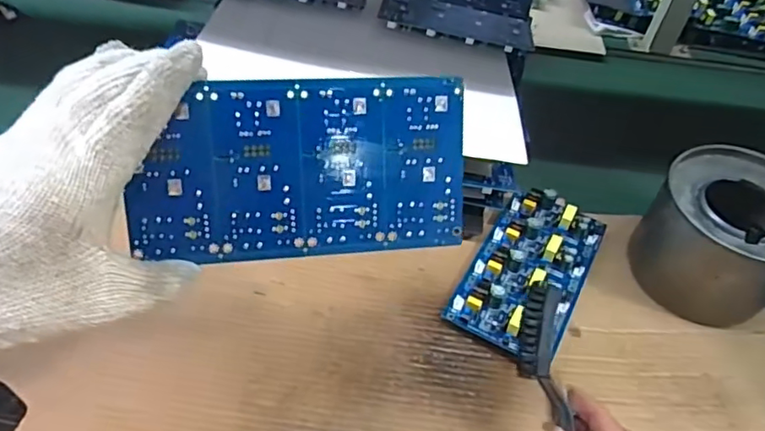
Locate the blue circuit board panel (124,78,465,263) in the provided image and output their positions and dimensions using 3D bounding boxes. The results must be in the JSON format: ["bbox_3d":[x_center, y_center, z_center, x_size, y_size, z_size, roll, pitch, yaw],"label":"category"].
[{"bbox_3d":[-0.045,-0.027,0.329,0.190,0.098,0.004,-4,13,-11],"label":"blue circuit board panel"}]

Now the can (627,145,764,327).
[{"bbox_3d":[0.328,0.020,0.547,0.141,0.104,0.134,3,48,-3],"label":"can"}]

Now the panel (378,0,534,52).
[{"bbox_3d":[0.107,-0.290,0.763,0.198,0.027,0.197,10,46,2],"label":"panel"}]

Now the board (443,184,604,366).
[{"bbox_3d":[0.146,0.050,0.555,0.104,0.031,0.187,25,51,16],"label":"board"}]

